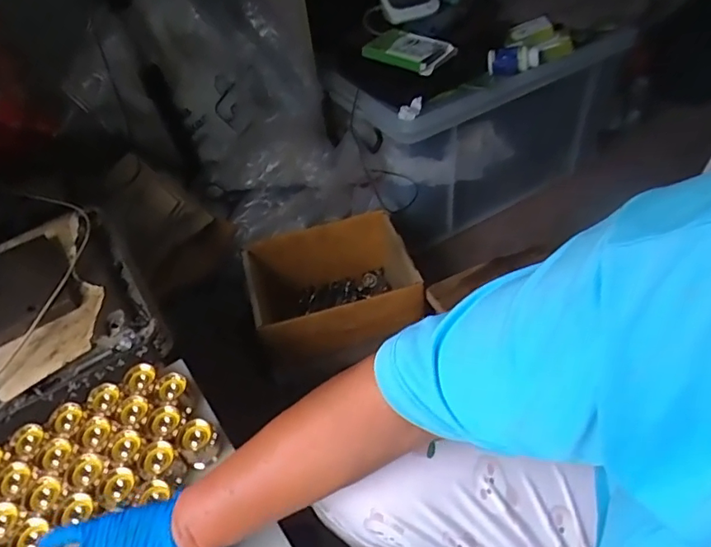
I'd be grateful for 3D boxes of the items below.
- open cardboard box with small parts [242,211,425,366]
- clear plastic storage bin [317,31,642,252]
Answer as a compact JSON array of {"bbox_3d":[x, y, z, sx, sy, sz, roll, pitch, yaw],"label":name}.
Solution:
[{"bbox_3d":[-0.044,0.049,1.144,0.321,0.206,0.249,-13,47,-5],"label":"open cardboard box with small parts"},{"bbox_3d":[0.287,-0.354,1.301,0.600,0.370,0.294,-20,48,-11],"label":"clear plastic storage bin"}]

